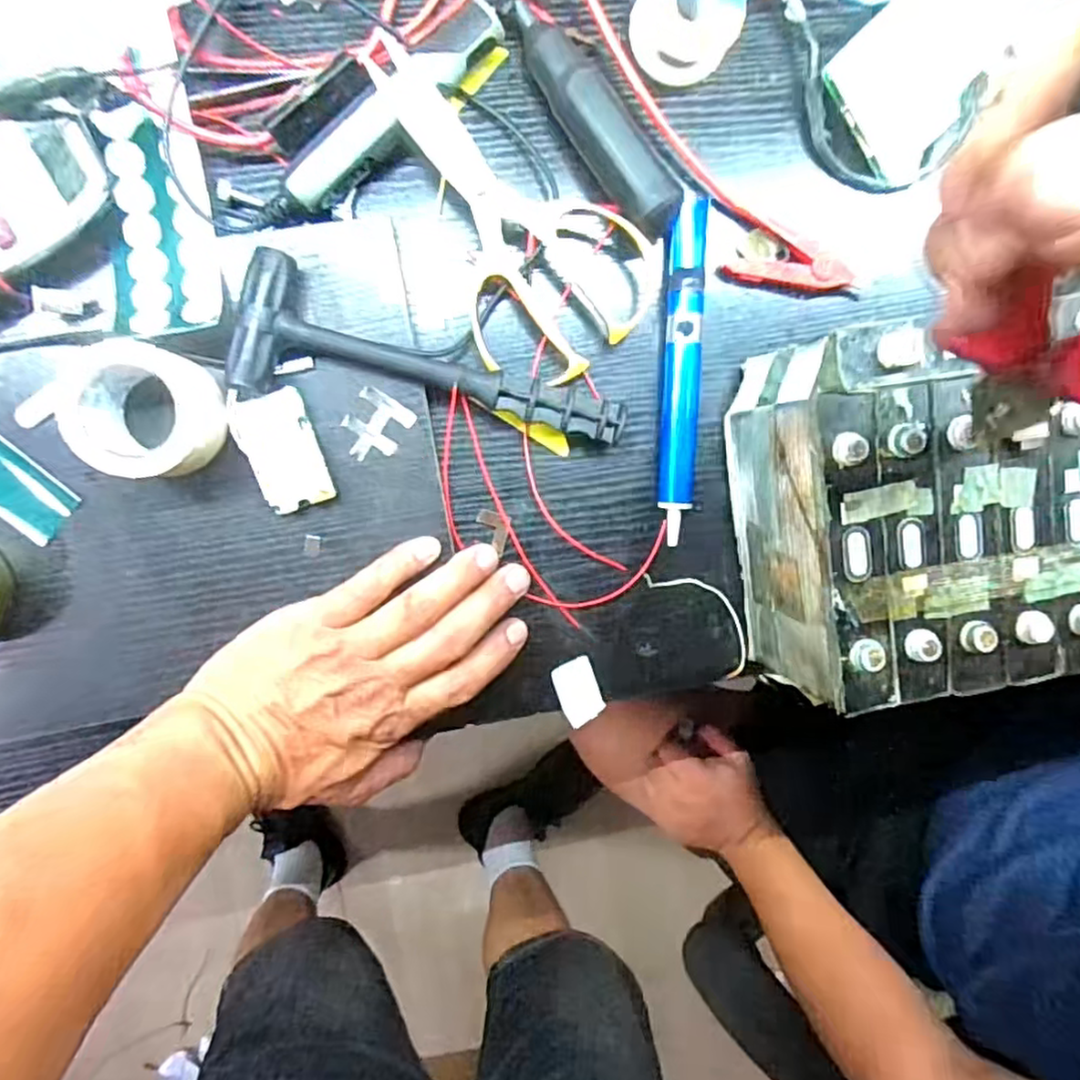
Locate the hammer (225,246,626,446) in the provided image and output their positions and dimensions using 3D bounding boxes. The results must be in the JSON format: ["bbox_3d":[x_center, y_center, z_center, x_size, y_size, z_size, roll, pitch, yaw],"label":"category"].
[{"bbox_3d":[-0.051,-0.088,0.351,0.200,0.026,0.068,12,95,-7],"label":"hammer"}]

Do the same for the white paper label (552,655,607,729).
[{"bbox_3d":[0.023,0.090,0.404,0.025,0.007,0.037,-20,98,-3],"label":"white paper label"}]

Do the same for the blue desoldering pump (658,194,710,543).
[{"bbox_3d":[0.082,-0.094,0.382,0.025,0.019,0.184,2,96,-6],"label":"blue desoldering pump"}]

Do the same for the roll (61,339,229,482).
[{"bbox_3d":[-0.192,-0.062,0.333,0.061,0.040,0.061,-1,96,-6],"label":"roll"}]

